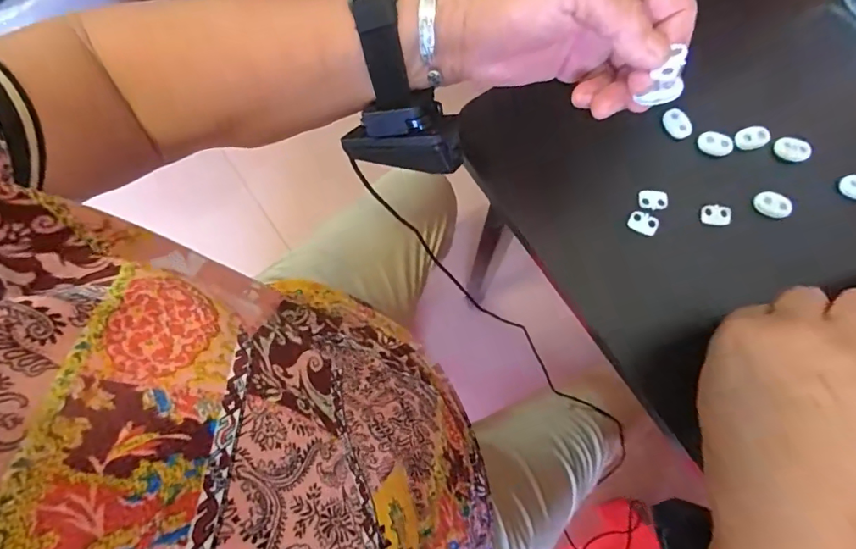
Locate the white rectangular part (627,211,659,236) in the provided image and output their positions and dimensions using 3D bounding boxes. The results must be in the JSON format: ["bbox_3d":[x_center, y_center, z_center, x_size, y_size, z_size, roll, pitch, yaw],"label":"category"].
[{"bbox_3d":[0.144,-0.034,0.325,0.019,0.005,0.013,22,78,7],"label":"white rectangular part"}]

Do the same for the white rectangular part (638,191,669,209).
[{"bbox_3d":[0.153,-0.051,0.331,0.018,0.005,0.012,1,76,2],"label":"white rectangular part"}]

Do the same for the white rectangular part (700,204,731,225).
[{"bbox_3d":[0.192,-0.040,0.325,0.018,0.005,0.012,5,76,2],"label":"white rectangular part"}]

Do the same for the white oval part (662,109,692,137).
[{"bbox_3d":[0.175,-0.106,0.340,0.014,0.007,0.021,-35,78,-7],"label":"white oval part"}]

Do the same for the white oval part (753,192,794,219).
[{"bbox_3d":[0.230,-0.046,0.324,0.022,0.008,0.014,17,77,5],"label":"white oval part"}]

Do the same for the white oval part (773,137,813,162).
[{"bbox_3d":[0.249,-0.086,0.333,0.022,0.008,0.013,19,77,6],"label":"white oval part"}]

